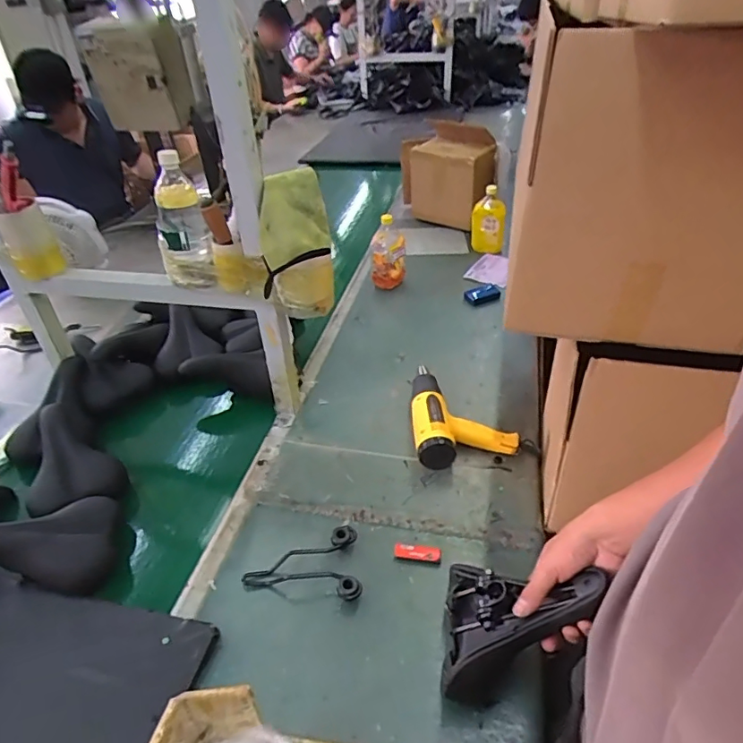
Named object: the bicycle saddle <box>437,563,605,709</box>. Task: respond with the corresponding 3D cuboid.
[{"bbox_3d":[0.167,0.296,0.660,0.109,0.250,0.137,33,15,0],"label":"bicycle saddle"}]

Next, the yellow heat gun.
[{"bbox_3d":[0.177,0.076,1.039,0.197,0.072,0.255,-2,38,1],"label":"yellow heat gun"}]

